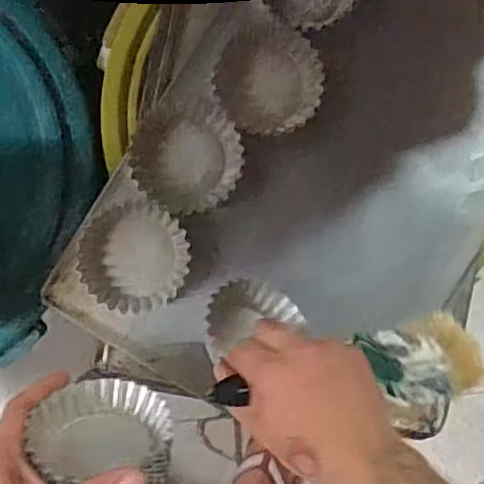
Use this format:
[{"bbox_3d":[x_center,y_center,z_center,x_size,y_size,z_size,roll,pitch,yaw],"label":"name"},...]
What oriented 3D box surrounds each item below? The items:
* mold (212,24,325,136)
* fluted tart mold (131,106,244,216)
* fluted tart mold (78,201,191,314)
[{"bbox_3d":[0.026,-0.147,0.586,0.094,0.013,0.096,-37,92,-5],"label":"mold"},{"bbox_3d":[-0.050,-0.076,0.582,0.097,0.022,0.095,-8,90,-5],"label":"fluted tart mold"},{"bbox_3d":[-0.098,0.014,0.584,0.095,0.025,0.096,-1,89,-5],"label":"fluted tart mold"}]

